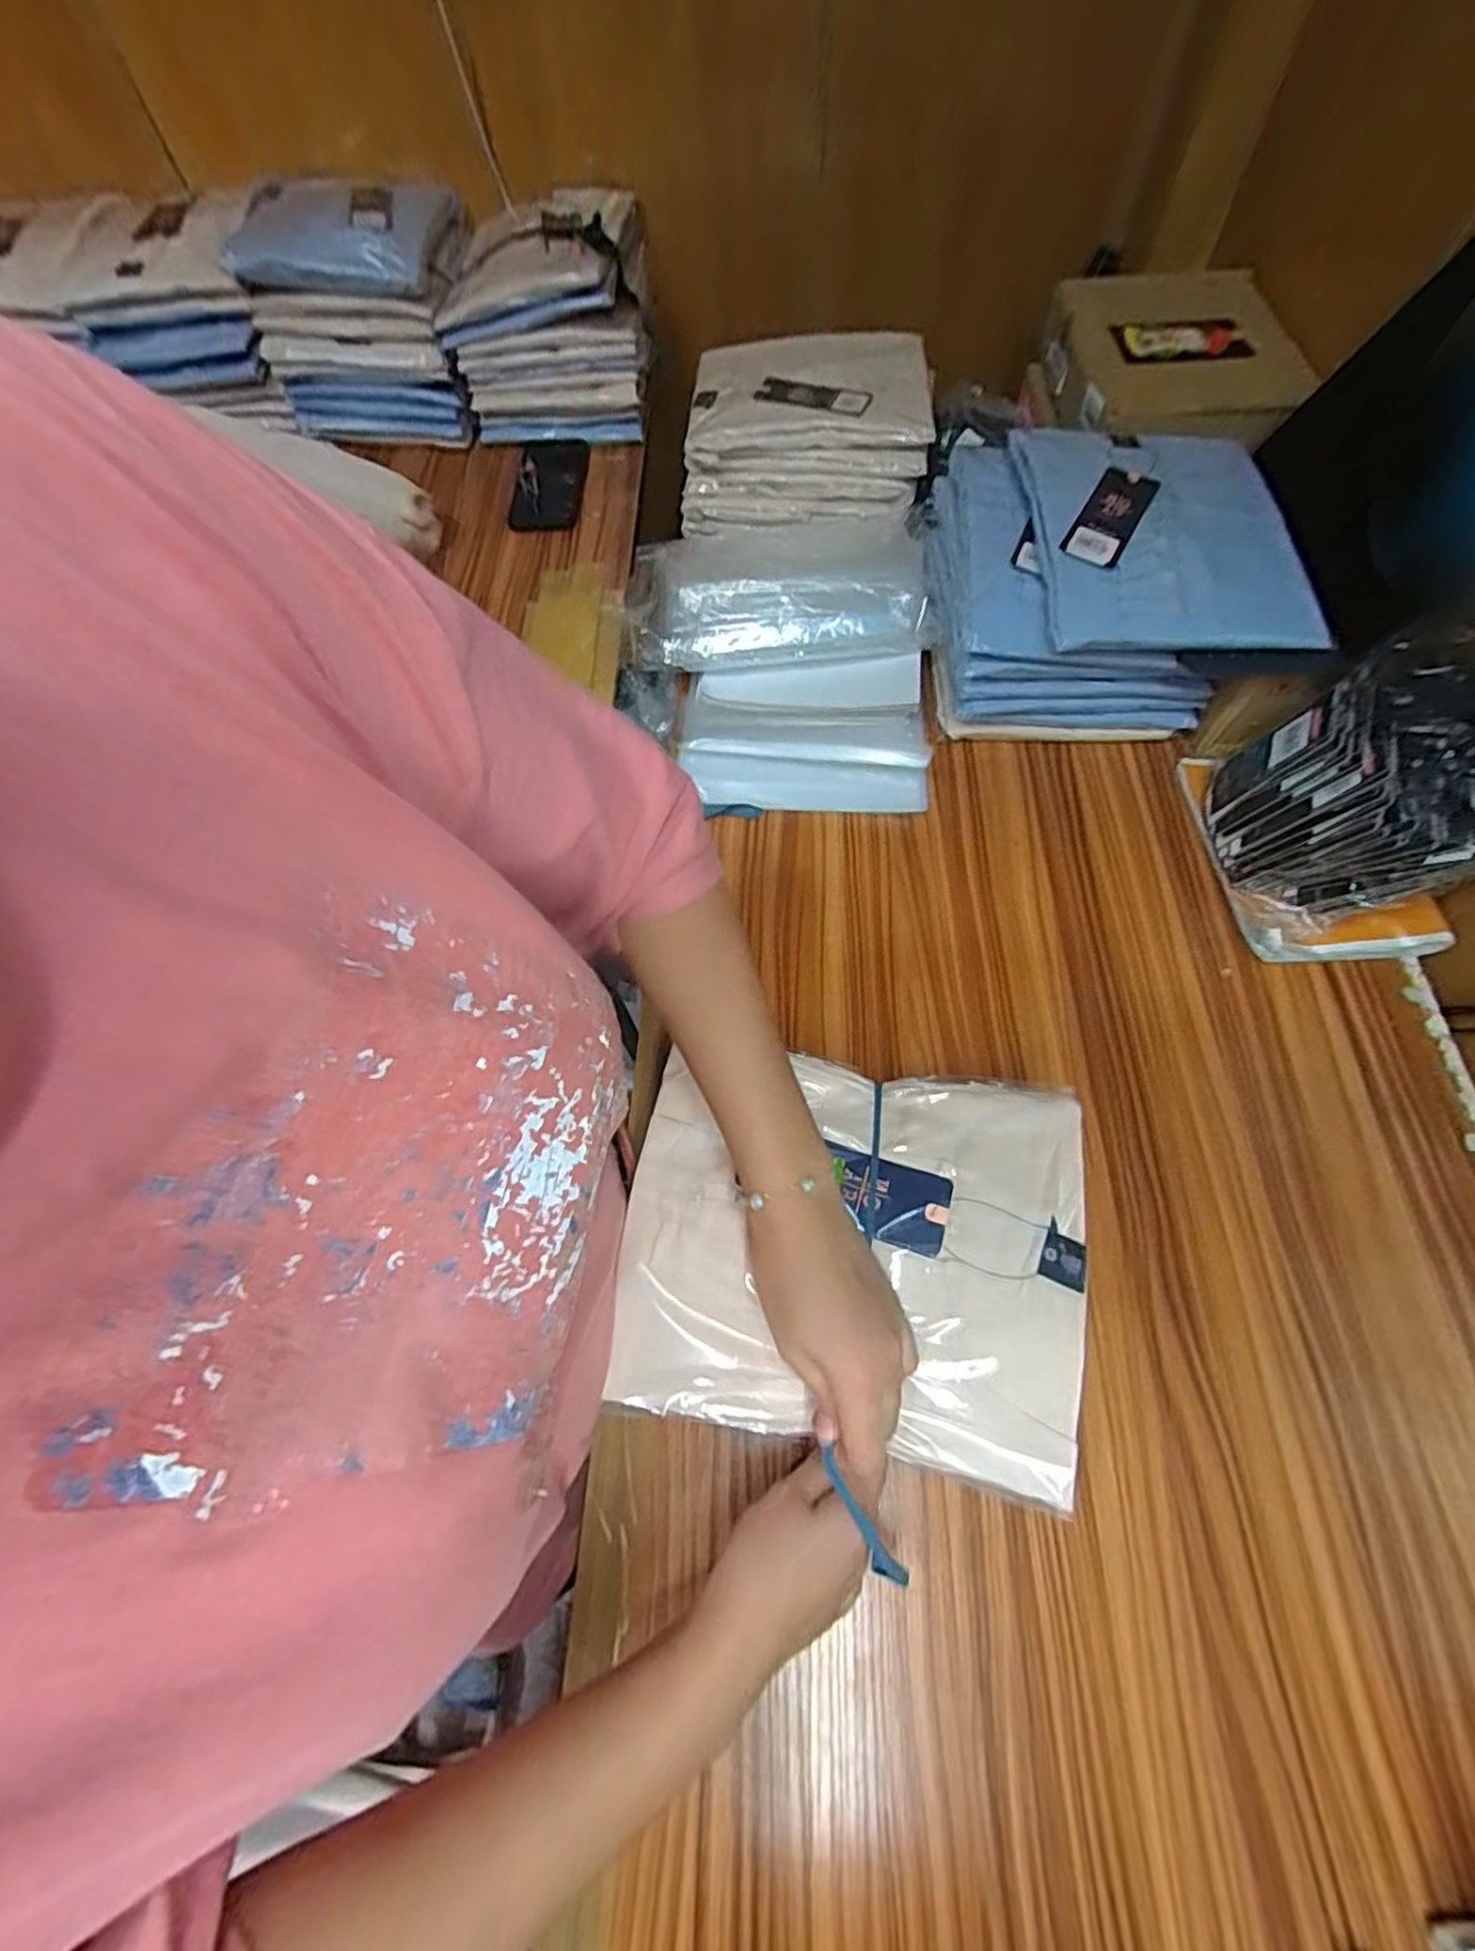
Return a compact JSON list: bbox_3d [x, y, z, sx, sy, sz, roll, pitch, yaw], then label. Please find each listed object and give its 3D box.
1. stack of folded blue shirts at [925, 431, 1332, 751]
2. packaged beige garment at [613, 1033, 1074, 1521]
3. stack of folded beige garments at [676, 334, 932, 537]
[{"bbox_3d":[0.323,-0.349,0.634,0.269,0.149,0.257,2,63,4],"label":"stack of folded blue shirts"},{"bbox_3d":[0.065,0.154,0.404,0.249,0.037,0.209,9,64,7],"label":"packaged beige garment"},{"bbox_3d":[0.078,-0.608,0.772,0.258,0.098,0.208,7,64,6],"label":"stack of folded beige garments"}]

